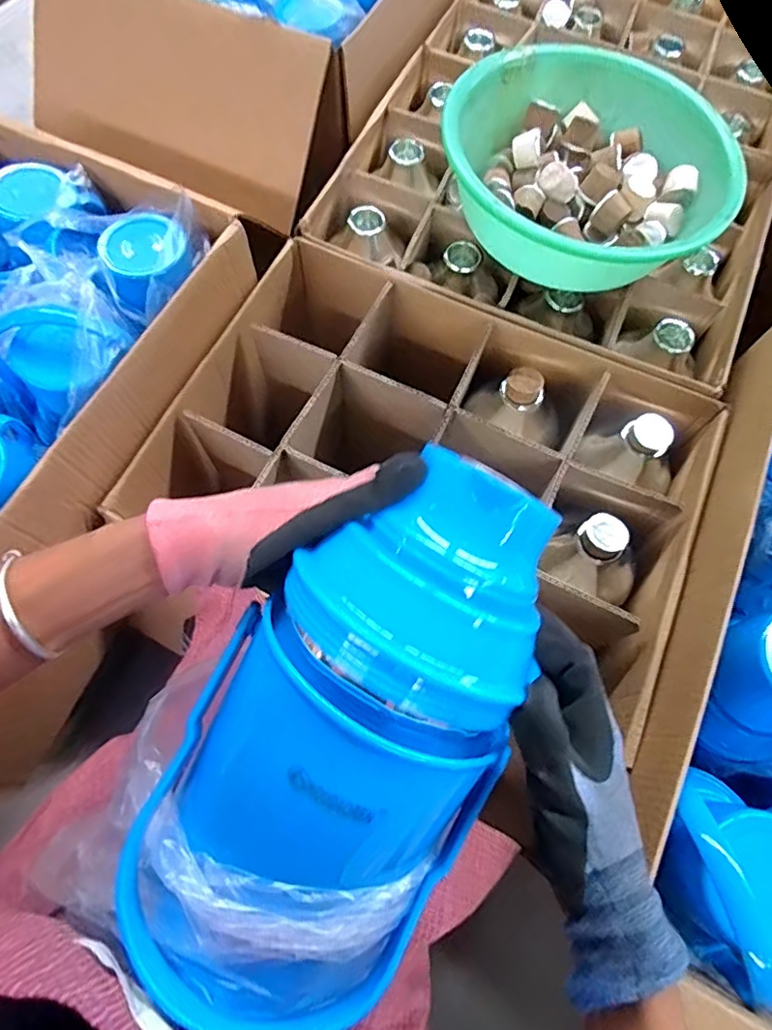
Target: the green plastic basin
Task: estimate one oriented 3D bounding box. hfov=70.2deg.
[{"bbox_3d":[0.265,-0.441,0.718,0.340,0.129,0.340,1,69,-1],"label":"green plastic basin"}]

